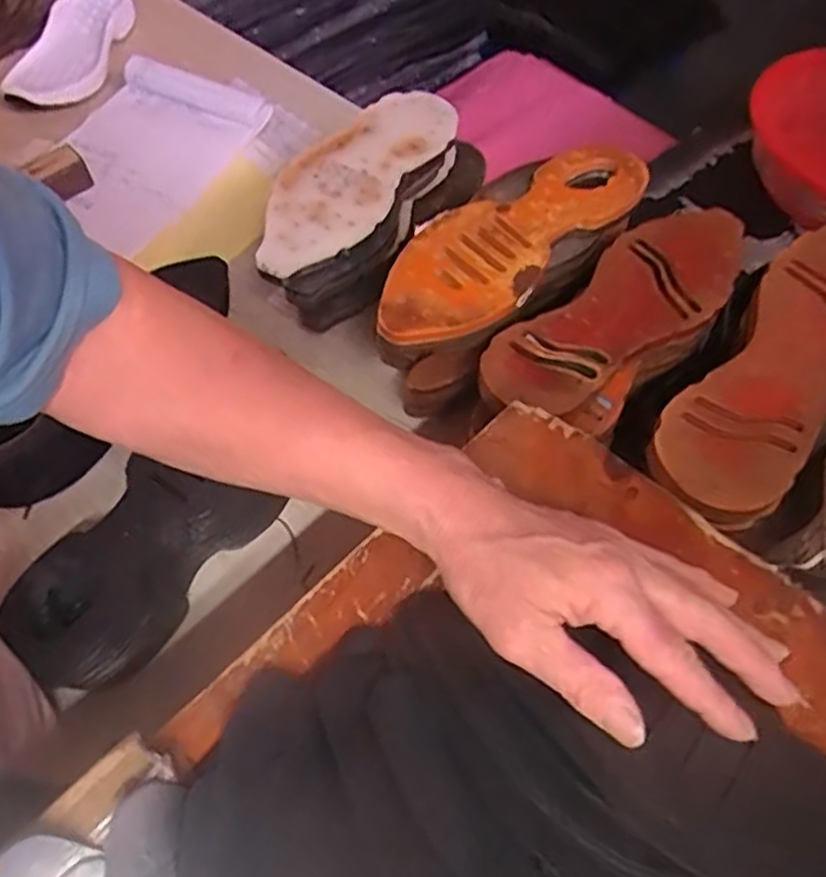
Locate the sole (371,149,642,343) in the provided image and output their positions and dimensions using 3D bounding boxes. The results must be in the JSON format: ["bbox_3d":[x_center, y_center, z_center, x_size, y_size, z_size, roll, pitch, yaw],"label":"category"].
[{"bbox_3d":[0.083,-0.170,0.614,0.292,0.014,0.100,-37,66,-23],"label":"sole"}]

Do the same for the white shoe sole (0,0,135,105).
[{"bbox_3d":[-0.426,-0.515,0.960,0.097,0.034,0.240,15,58,7],"label":"white shoe sole"}]

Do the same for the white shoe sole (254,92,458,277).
[{"bbox_3d":[-0.055,-0.249,0.698,0.106,0.016,0.273,25,60,13],"label":"white shoe sole"}]

